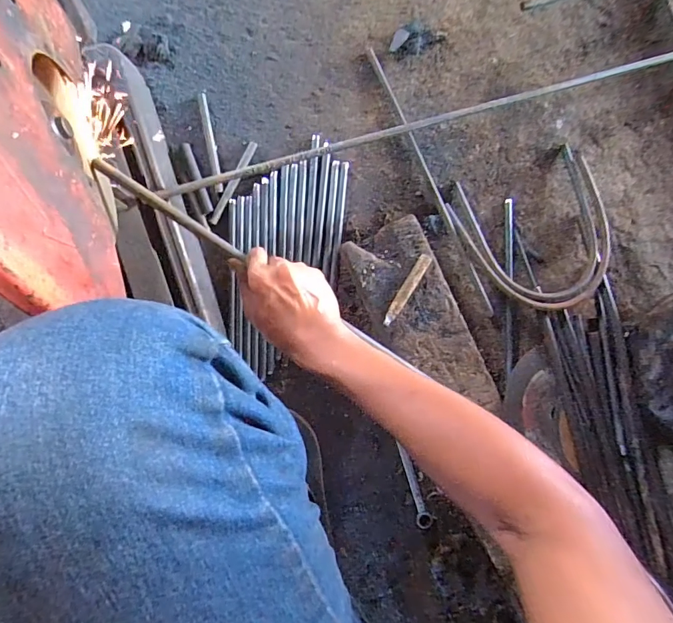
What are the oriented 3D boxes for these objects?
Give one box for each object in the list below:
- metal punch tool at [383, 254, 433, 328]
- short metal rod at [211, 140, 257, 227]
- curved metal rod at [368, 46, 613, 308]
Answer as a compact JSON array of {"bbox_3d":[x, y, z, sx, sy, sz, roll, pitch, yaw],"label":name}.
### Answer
[{"bbox_3d":[0.102,-0.031,0.610,0.017,0.018,0.117,33,87,-6],"label":"metal punch tool"},{"bbox_3d":[-0.157,-0.196,0.641,0.013,0.005,0.139,27,88,-6],"label":"short metal rod"},{"bbox_3d":[0.285,-0.247,0.683,0.283,0.042,0.516,-32,94,-5],"label":"curved metal rod"}]

